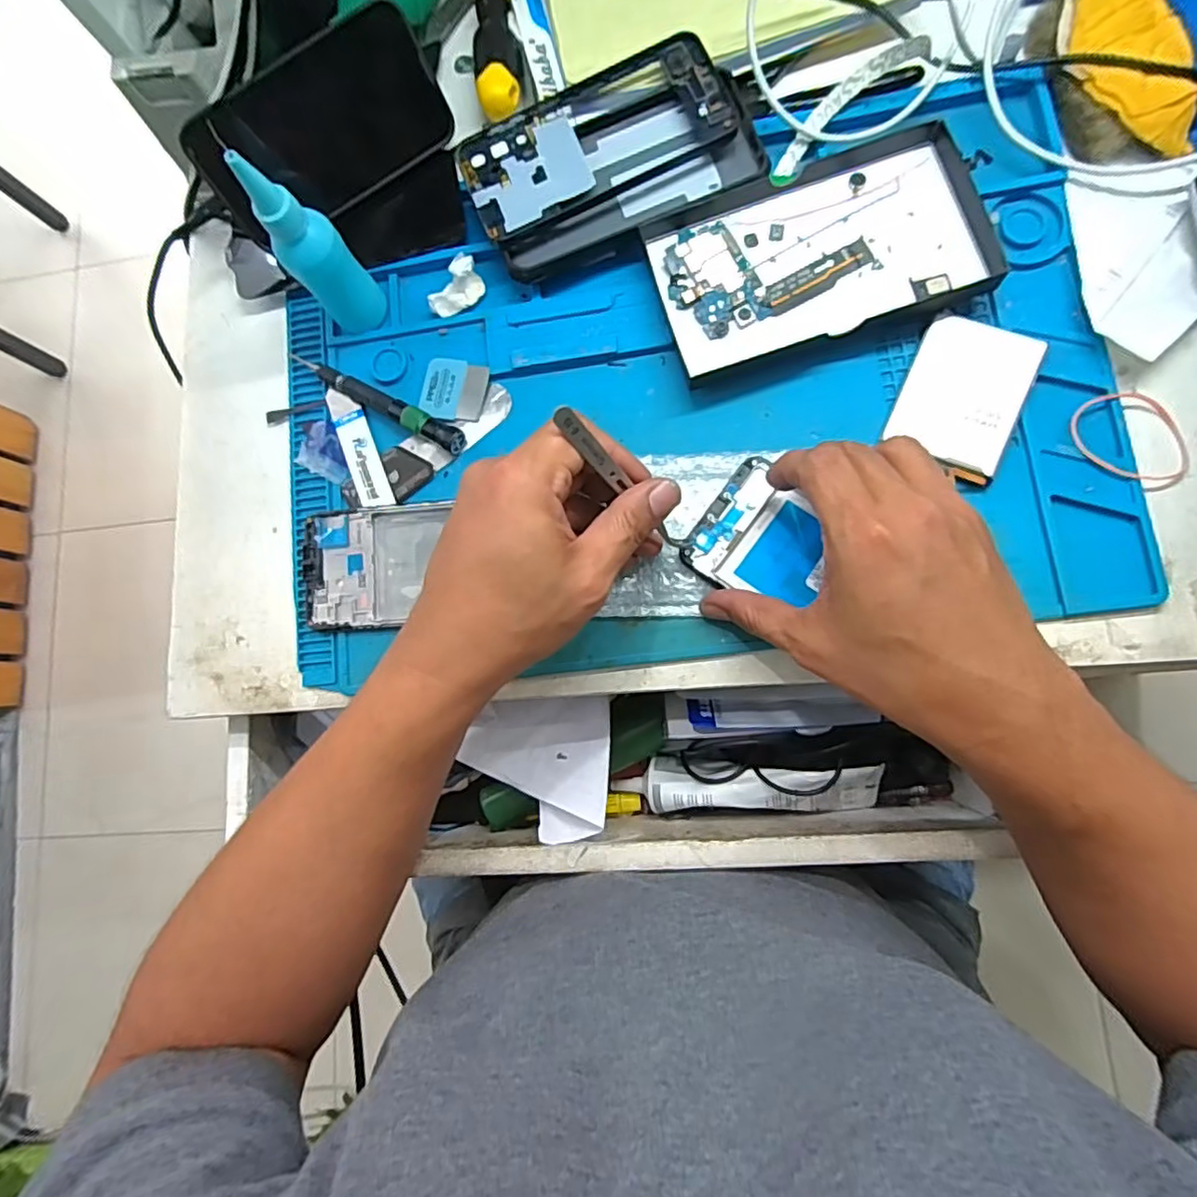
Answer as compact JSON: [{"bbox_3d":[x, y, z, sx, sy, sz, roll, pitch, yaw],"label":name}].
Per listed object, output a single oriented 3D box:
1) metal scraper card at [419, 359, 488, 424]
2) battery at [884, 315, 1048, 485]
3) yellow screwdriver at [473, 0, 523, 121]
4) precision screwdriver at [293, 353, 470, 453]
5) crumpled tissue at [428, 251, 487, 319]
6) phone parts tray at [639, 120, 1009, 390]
[{"bbox_3d":[-0.089,-0.129,0.386,0.040,0.004,0.040,6,80,5],"label":"metal scraper card"},{"bbox_3d":[0.200,-0.111,0.342,0.061,0.007,0.085,23,86,10],"label":"battery"},{"bbox_3d":[-0.067,-0.377,0.404,0.028,0.024,0.144,-5,81,7],"label":"yellow screwdriver"},{"bbox_3d":[-0.138,-0.123,0.387,0.128,0.015,0.014,30,87,11],"label":"precision screwdriver"},{"bbox_3d":[-0.088,-0.193,0.389,0.020,0.015,0.038,43,89,11],"label":"crumpled tissue"},{"bbox_3d":[0.123,-0.198,0.358,0.177,0.016,0.107,-18,80,5],"label":"phone parts tray"}]

